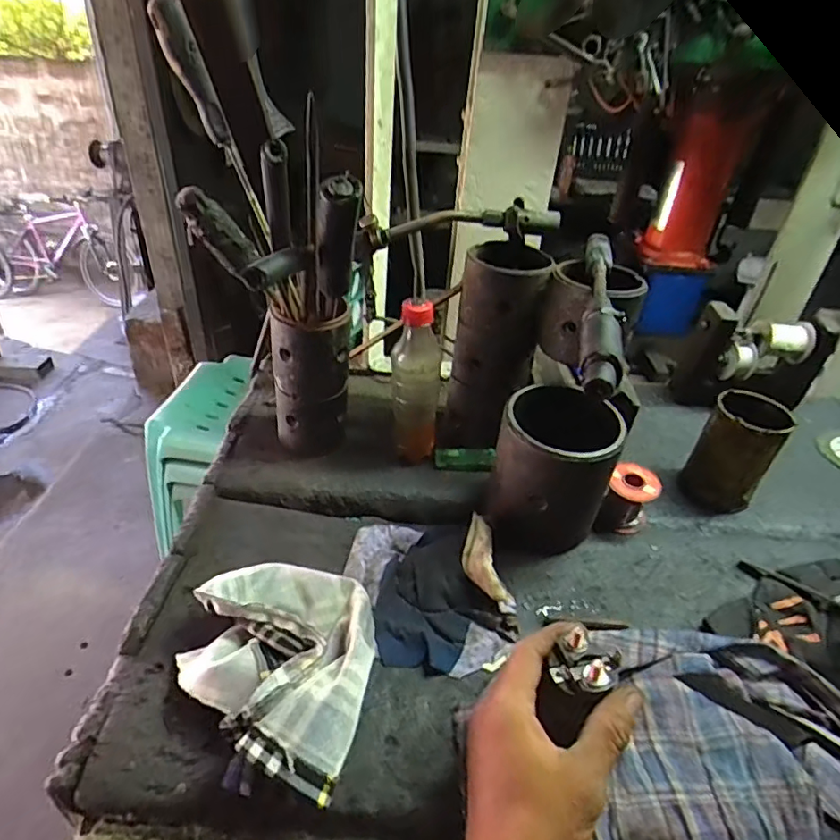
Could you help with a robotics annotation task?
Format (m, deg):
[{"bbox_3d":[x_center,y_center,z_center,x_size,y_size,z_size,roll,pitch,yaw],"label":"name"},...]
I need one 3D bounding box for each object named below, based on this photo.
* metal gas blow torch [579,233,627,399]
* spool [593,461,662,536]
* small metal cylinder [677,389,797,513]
[{"bbox_3d":[0.152,-0.101,0.451,0.029,0.030,0.265,12,36,10],"label":"metal gas blow torch"},{"bbox_3d":[0.214,0.082,0.554,0.047,0.056,0.053,21,39,21],"label":"spool"},{"bbox_3d":[0.338,0.033,0.583,0.072,0.112,0.077,26,41,27],"label":"small metal cylinder"}]

